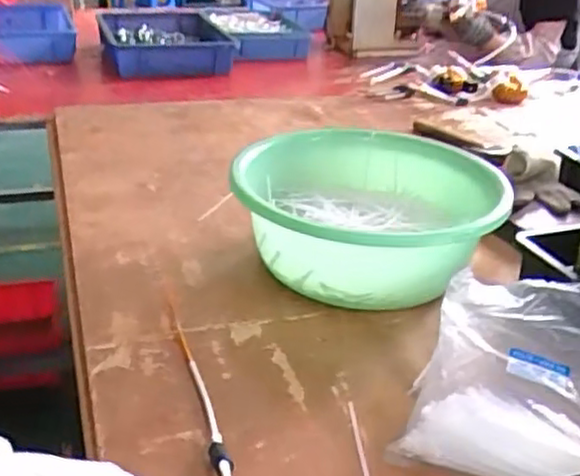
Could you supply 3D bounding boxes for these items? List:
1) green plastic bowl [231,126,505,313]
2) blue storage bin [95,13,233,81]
[{"bbox_3d":[0.090,-0.021,0.851,0.291,0.124,0.299,3,26,-1],"label":"green plastic bowl"},{"bbox_3d":[-0.322,-0.487,1.813,0.293,0.088,0.434,-4,27,-15],"label":"blue storage bin"}]

